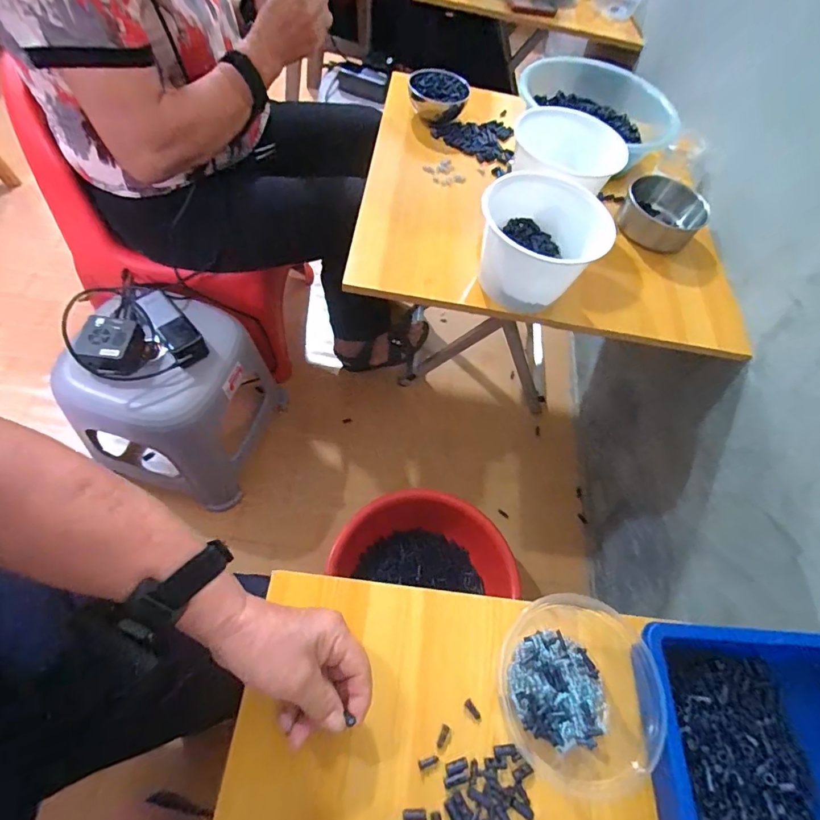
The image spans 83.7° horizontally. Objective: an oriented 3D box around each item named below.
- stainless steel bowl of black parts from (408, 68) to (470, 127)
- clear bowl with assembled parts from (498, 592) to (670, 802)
[{"bbox_3d":[0.050,-0.580,0.857,0.112,0.062,0.105,9,59,-3],"label":"stainless steel bowl of black parts"},{"bbox_3d":[0.146,0.230,0.384,0.137,0.044,0.138,15,60,4],"label":"clear bowl with assembled parts"}]

